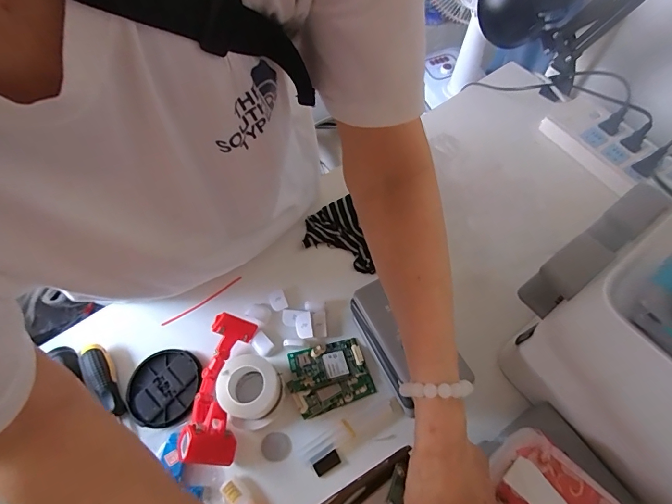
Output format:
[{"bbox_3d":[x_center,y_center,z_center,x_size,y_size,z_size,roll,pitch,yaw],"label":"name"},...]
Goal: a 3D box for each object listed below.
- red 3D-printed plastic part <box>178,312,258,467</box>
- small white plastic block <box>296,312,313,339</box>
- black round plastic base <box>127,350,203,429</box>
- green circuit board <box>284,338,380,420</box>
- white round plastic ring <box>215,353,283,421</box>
[{"bbox_3d":[-0.135,0.154,0.435,0.053,0.047,0.157,3,62,3],"label":"red 3D-printed plastic part"},{"bbox_3d":[-0.041,0.094,0.481,0.020,0.012,0.033,-10,62,-4],"label":"small white plastic block"},{"bbox_3d":[-0.207,0.162,0.455,0.087,0.012,0.087,0,62,1],"label":"black round plastic base"},{"bbox_3d":[-0.009,0.151,0.464,0.097,0.014,0.076,-18,63,-8],"label":"green circuit board"},{"bbox_3d":[-0.094,0.152,0.422,0.062,0.055,0.062,0,62,1],"label":"white round plastic ring"}]

